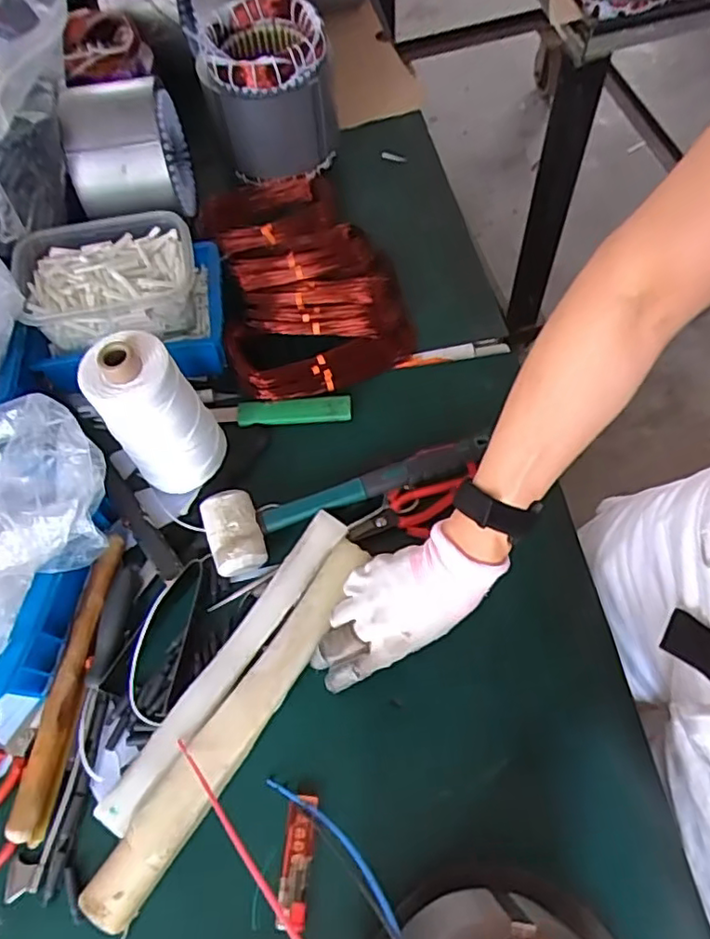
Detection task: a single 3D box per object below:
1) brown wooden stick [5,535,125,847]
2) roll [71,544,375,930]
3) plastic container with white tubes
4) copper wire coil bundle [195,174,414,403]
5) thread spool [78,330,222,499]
[{"bbox_3d":[-0.243,0.177,0.529,0.030,0.014,0.246,8,65,8],"label":"brown wooden stick"},{"bbox_3d":[-0.090,0.202,0.505,0.042,0.031,0.337,32,70,17],"label":"roll"},{"bbox_3d":[-0.244,-0.186,0.620,0.171,0.066,0.120,-18,64,-5],"label":"plastic container with white tubes"},{"bbox_3d":[-0.066,-0.226,0.696,0.194,0.060,0.298,-19,64,-5],"label":"copper wire coil bundle"},{"bbox_3d":[-0.177,-0.052,0.546,0.085,0.148,0.074,-30,66,-11],"label":"thread spool"}]

